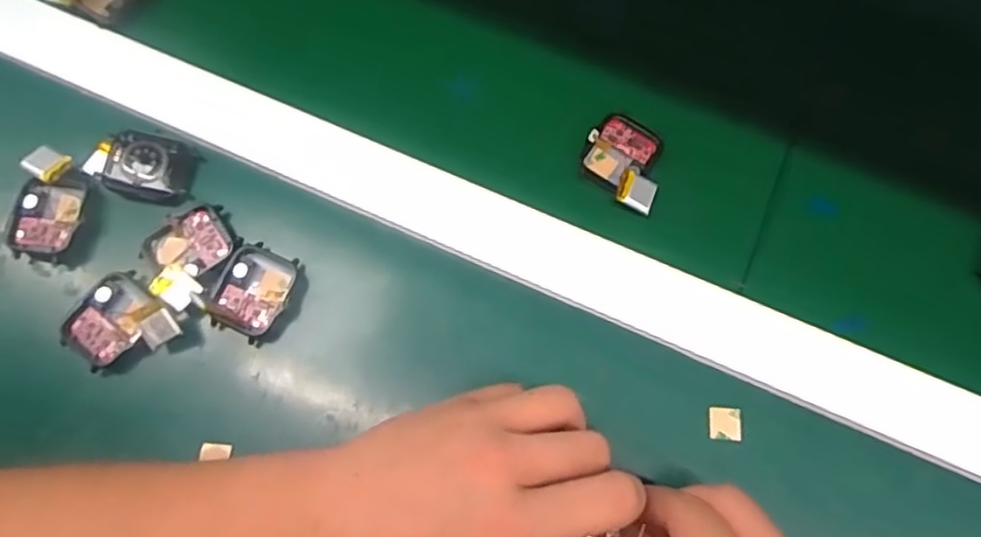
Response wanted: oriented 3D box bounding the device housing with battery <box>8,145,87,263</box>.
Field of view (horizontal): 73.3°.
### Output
[{"bbox_3d":[-0.235,-0.035,0.351,0.035,0.014,0.056,12,73,3],"label":"device housing with battery"}]

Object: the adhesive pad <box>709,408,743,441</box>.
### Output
[{"bbox_3d":[0.119,0.079,0.333,0.015,0.004,0.015,4,73,1],"label":"adhesive pad"}]

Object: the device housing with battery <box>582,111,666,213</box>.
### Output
[{"bbox_3d":[0.075,-0.061,0.370,0.044,0.014,0.052,20,74,6],"label":"device housing with battery"}]

